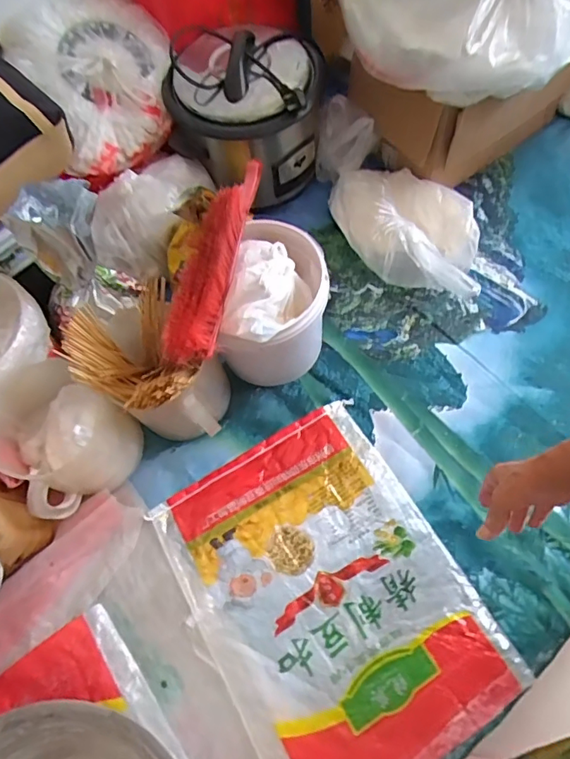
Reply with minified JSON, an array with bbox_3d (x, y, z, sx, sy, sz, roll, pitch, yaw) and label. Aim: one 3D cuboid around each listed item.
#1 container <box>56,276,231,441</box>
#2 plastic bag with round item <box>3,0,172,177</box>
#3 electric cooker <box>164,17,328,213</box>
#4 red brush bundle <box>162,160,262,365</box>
[{"bbox_3d":[-0.193,-0.016,0.749,0.193,0.197,0.181,-1,64,2],"label":"container"},{"bbox_3d":[-0.311,-0.510,0.852,0.244,0.134,0.260,-22,66,-5],"label":"plastic bag with round item"},{"bbox_3d":[-0.065,-0.473,0.905,0.260,0.225,0.225,-4,65,3],"label":"electric cooker"},{"bbox_3d":[-0.093,-0.189,0.702,0.060,0.094,0.392,7,66,8],"label":"red brush bundle"}]

